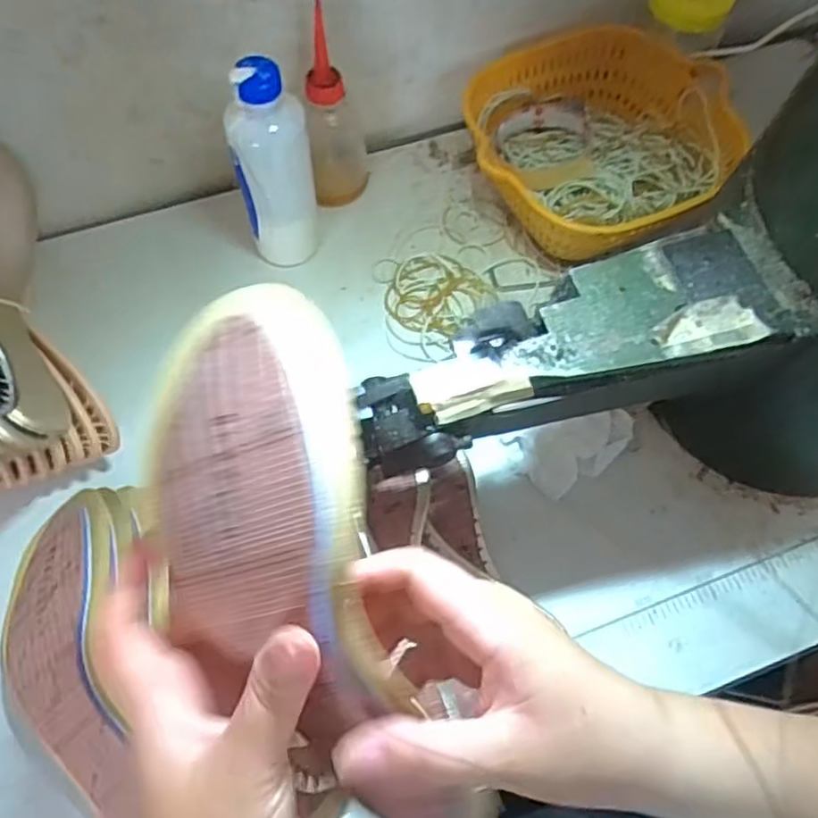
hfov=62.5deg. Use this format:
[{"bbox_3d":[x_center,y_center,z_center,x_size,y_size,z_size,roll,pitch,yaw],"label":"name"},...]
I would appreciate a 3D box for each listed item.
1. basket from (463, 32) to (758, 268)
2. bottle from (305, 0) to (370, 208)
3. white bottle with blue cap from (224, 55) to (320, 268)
[{"bbox_3d":[0.157,-0.222,0.580,0.203,0.087,0.213,0,66,0],"label":"basket"},{"bbox_3d":[-0.063,-0.236,0.553,0.053,0.154,0.043,-3,66,-1],"label":"bottle"},{"bbox_3d":[-0.101,-0.173,0.510,0.048,0.174,0.055,23,68,10],"label":"white bottle with blue cap"}]

